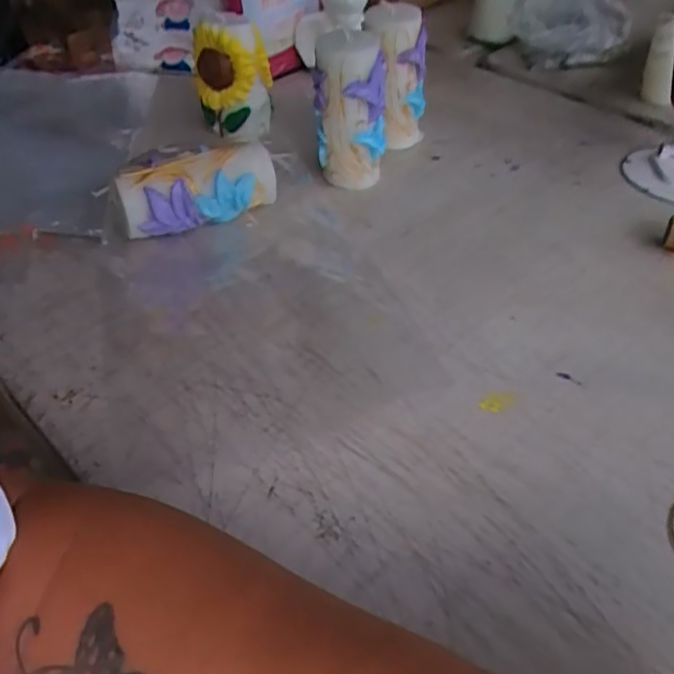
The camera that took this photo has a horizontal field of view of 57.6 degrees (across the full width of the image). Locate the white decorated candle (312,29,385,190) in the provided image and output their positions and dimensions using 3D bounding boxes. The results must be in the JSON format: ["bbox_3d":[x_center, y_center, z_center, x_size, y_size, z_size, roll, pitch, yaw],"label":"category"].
[{"bbox_3d":[0.011,-0.175,0.478,0.052,0.108,0.055,4,44,3],"label":"white decorated candle"}]

